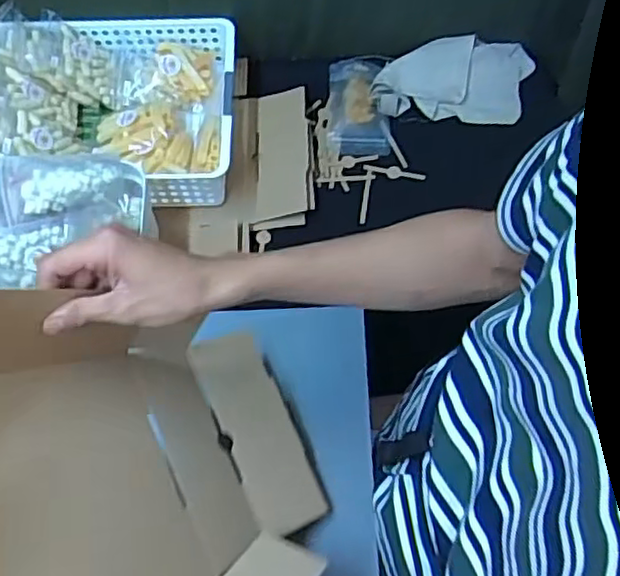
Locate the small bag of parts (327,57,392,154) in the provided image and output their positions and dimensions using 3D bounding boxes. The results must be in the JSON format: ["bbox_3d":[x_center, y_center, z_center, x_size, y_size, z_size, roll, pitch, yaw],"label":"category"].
[{"bbox_3d":[0.067,-0.270,0.956,0.085,0.028,0.169,-1,66,1],"label":"small bag of parts"}]

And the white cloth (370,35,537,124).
[{"bbox_3d":[0.206,-0.304,0.951,0.224,0.018,0.122,5,87,-4],"label":"white cloth"}]

